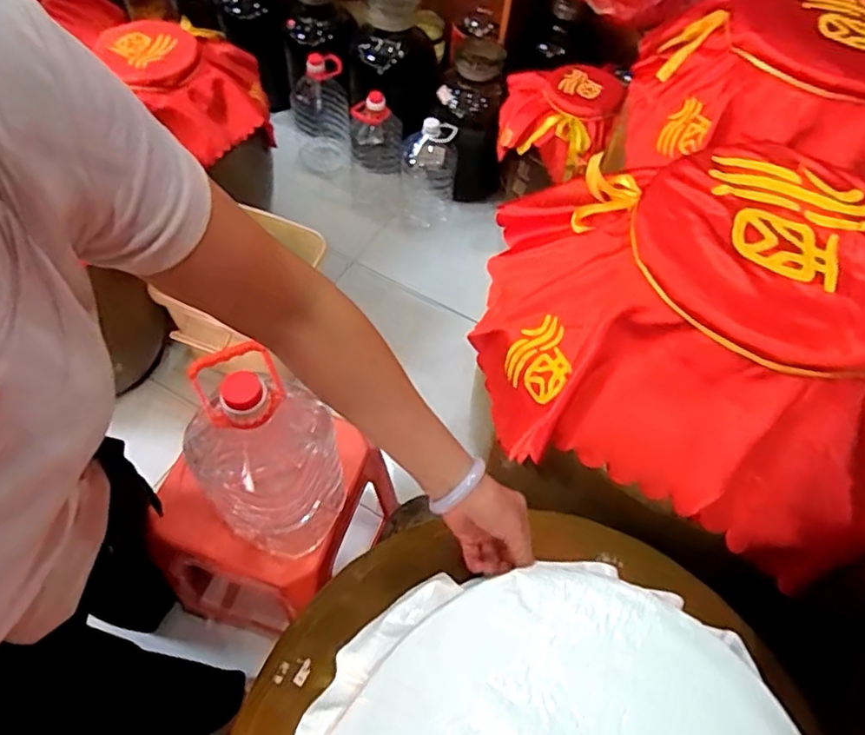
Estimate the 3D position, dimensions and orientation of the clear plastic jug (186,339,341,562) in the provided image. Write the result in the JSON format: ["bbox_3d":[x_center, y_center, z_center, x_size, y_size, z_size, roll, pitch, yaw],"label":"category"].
[{"bbox_3d":[-0.206,0.117,0.758,0.152,0.323,0.141,14,58,4],"label":"clear plastic jug"}]

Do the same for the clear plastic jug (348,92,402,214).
[{"bbox_3d":[-0.160,-0.614,1.697,0.147,0.317,0.159,-3,59,-6],"label":"clear plastic jug"}]

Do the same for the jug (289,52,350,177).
[{"bbox_3d":[-0.328,-0.743,1.767,0.165,0.305,0.190,-7,59,-9],"label":"jug"}]

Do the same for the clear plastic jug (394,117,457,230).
[{"bbox_3d":[-0.019,-0.550,1.690,0.163,0.312,0.126,7,58,0],"label":"clear plastic jug"}]

